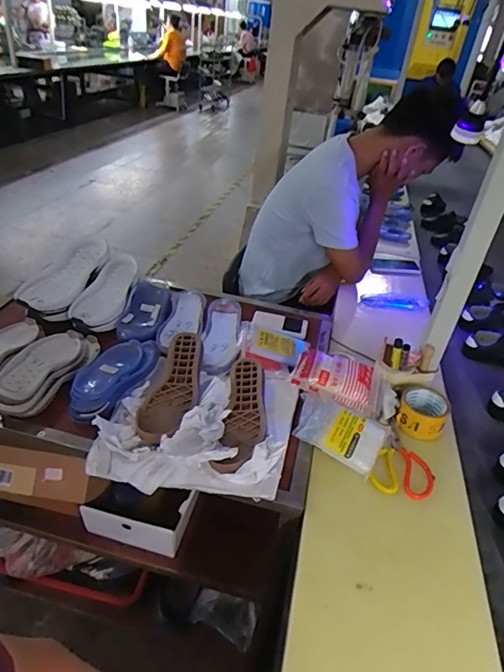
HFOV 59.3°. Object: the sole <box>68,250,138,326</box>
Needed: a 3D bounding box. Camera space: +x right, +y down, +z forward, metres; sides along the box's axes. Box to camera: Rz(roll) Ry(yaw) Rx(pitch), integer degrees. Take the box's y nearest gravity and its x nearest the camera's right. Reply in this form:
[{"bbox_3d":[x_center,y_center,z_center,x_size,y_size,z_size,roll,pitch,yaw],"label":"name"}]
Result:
[{"bbox_3d":[-0.350,-0.107,1.087,0.099,0.035,0.264,22,46,-6],"label":"sole"}]

